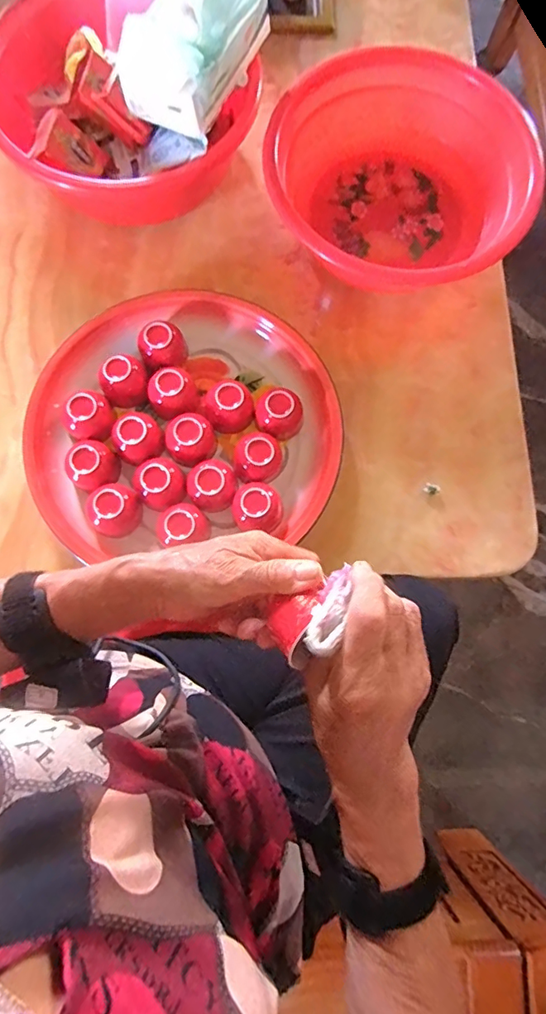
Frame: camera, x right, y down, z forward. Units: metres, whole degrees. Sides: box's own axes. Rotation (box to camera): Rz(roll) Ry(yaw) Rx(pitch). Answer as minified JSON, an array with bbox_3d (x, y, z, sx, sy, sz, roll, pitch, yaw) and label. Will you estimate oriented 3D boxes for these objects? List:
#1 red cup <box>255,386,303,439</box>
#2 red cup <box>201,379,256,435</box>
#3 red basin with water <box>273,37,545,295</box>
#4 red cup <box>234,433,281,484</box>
[{"bbox_3d":[0.005,-0.103,0.557,0.048,0.041,0.047,0,78,-1],"label":"red cup"},{"bbox_3d":[-0.051,-0.111,0.554,0.058,0.045,0.055,0,78,-1],"label":"red cup"},{"bbox_3d":[0.157,-0.373,0.591,0.268,0.090,0.283,0,78,-1],"label":"red basin with water"},{"bbox_3d":[-0.018,-0.053,0.543,0.051,0.044,0.049,0,78,-1],"label":"red cup"}]

